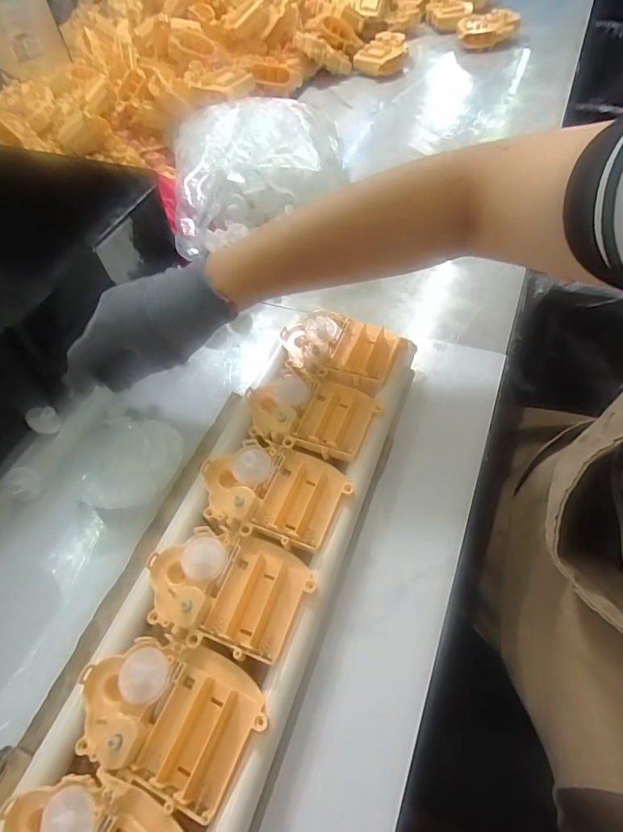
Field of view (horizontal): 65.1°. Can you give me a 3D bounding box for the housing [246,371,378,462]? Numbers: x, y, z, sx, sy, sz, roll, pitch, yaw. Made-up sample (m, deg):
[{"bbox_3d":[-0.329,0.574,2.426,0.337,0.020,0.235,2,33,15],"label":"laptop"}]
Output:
[{"bbox_3d":[-0.002,-0.002,0.387,0.102,0.024,0.073,17,58,17],"label":"housing"}]

